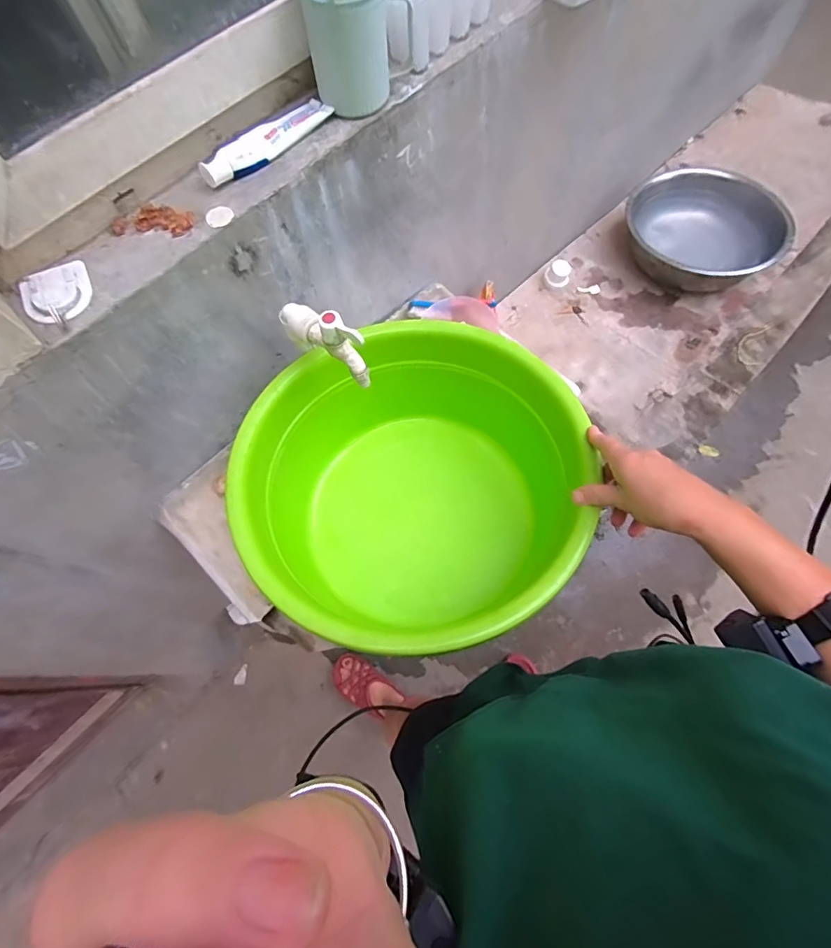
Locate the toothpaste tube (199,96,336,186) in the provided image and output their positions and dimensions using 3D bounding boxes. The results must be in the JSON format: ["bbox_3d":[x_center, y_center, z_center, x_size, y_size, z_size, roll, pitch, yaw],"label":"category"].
[{"bbox_3d":[-0.165,-0.368,0.520,0.037,0.022,0.163,42,76,18],"label":"toothpaste tube"}]

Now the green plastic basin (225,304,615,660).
[{"bbox_3d":[-0.001,0.012,0.622,0.395,0.216,0.385,-7,67,0],"label":"green plastic basin"}]

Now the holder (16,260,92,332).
[{"bbox_3d":[-0.350,-0.173,0.462,0.061,0.010,0.082,-25,69,-7],"label":"holder"}]

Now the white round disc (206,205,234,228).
[{"bbox_3d":[-0.206,-0.272,0.499,0.028,0.004,0.028,-1,68,3],"label":"white round disc"}]

